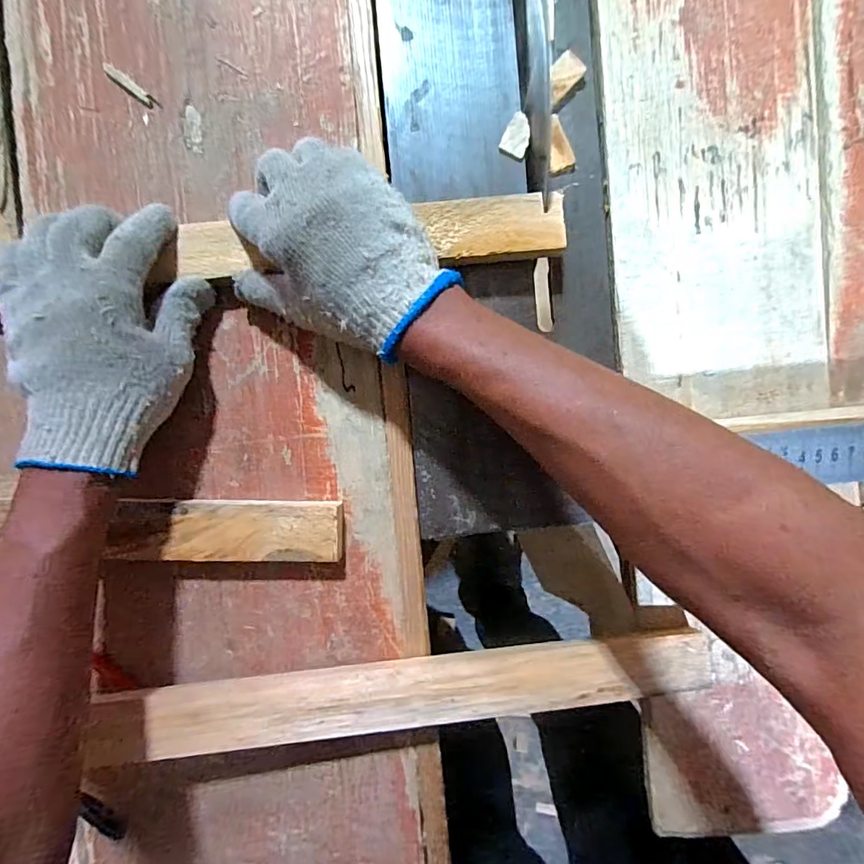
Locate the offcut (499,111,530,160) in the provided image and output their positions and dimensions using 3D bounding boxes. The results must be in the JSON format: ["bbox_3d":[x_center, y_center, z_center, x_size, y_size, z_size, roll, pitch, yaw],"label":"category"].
[{"bbox_3d":[0.060,-0.210,0.342,0.018,0.004,0.031,18,91,0],"label":"offcut"}]

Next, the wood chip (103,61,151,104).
[{"bbox_3d":[-0.215,-0.245,0.341,0.040,0.004,0.007,38,91,0],"label":"wood chip"}]

